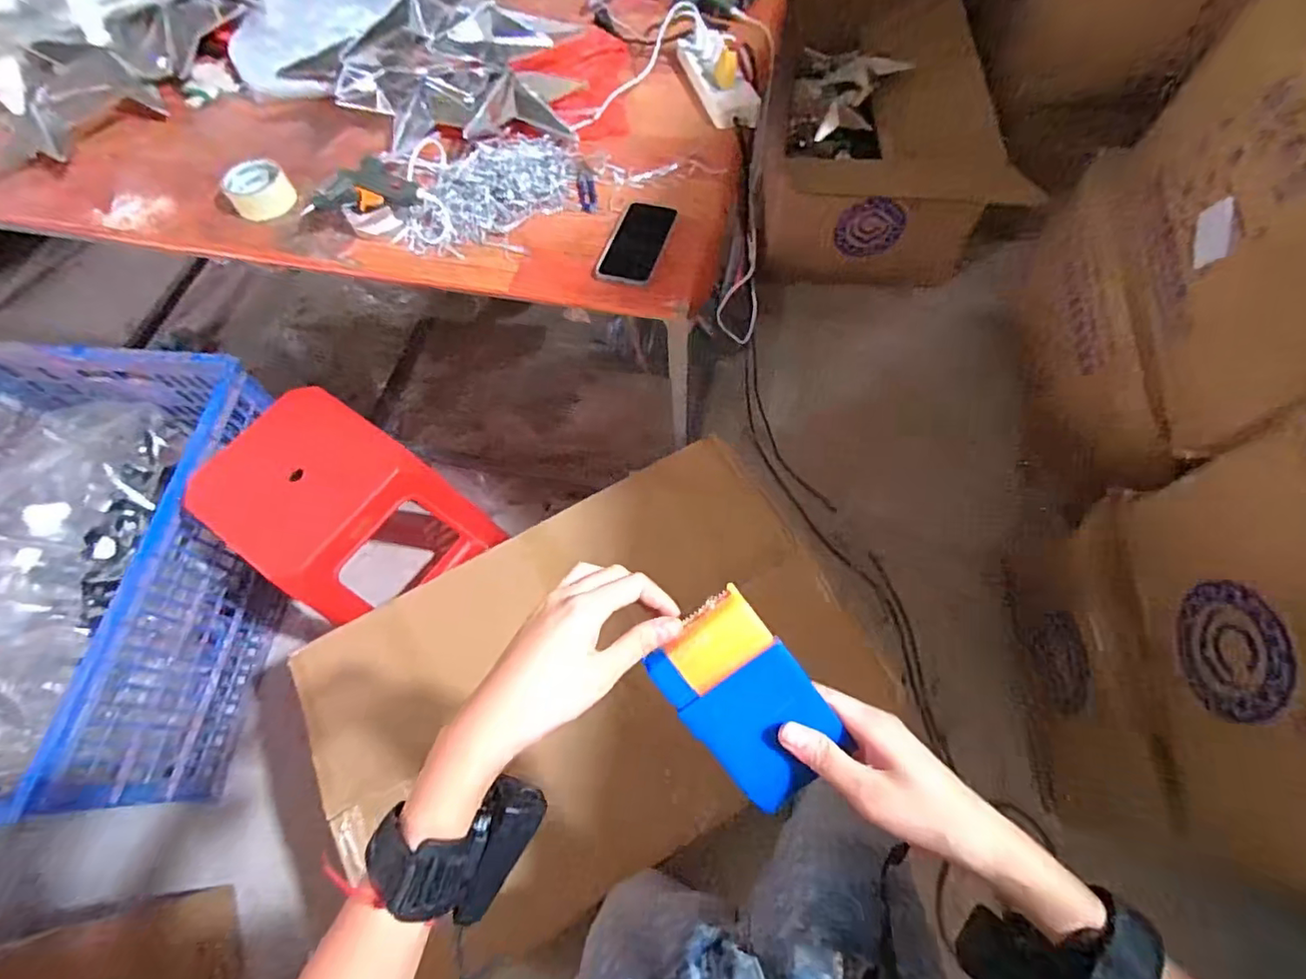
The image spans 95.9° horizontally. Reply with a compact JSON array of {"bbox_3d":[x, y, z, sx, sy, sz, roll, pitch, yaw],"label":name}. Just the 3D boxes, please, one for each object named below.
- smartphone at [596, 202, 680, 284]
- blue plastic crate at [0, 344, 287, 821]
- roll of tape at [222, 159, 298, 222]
[{"bbox_3d":[-0.021,-0.348,0.833,0.078,0.010,0.155,15,65,10],"label":"smartphone"},{"bbox_3d":[-1.222,0.165,1.262,0.703,0.435,0.905,0,64,2],"label":"blue plastic crate"},{"bbox_3d":[-0.605,-0.460,0.909,0.090,0.053,0.085,-1,64,2],"label":"roll of tape"}]

